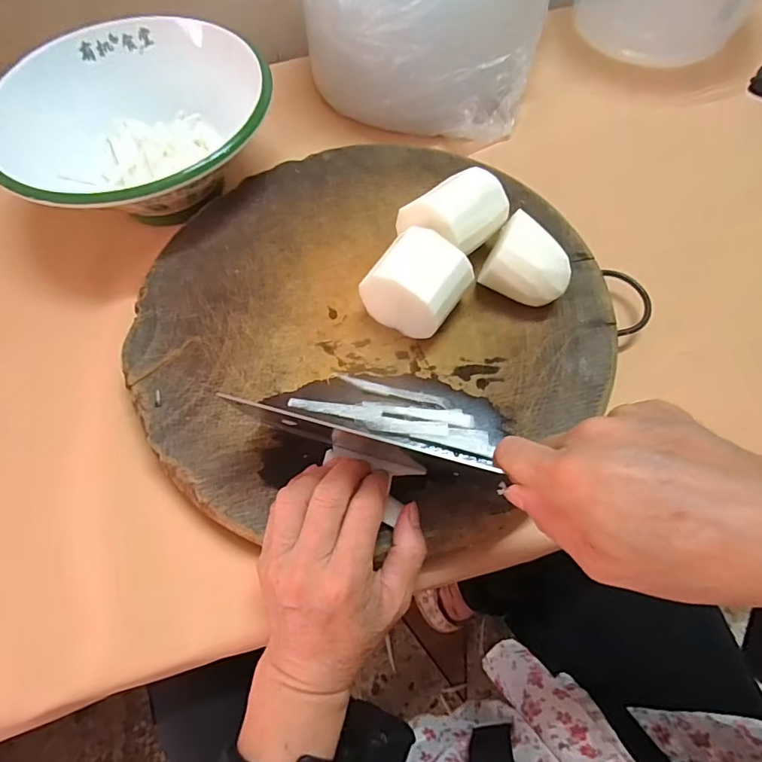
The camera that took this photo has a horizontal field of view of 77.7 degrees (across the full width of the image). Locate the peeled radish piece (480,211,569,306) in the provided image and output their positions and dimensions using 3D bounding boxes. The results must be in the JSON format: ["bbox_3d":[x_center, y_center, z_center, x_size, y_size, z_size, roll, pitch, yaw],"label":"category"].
[{"bbox_3d":[0.107,-0.080,0.343,0.057,0.048,0.050,35,69,18],"label":"peeled radish piece"}]

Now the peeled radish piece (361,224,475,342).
[{"bbox_3d":[0.026,-0.064,0.333,0.060,0.055,0.056,31,68,17],"label":"peeled radish piece"}]

